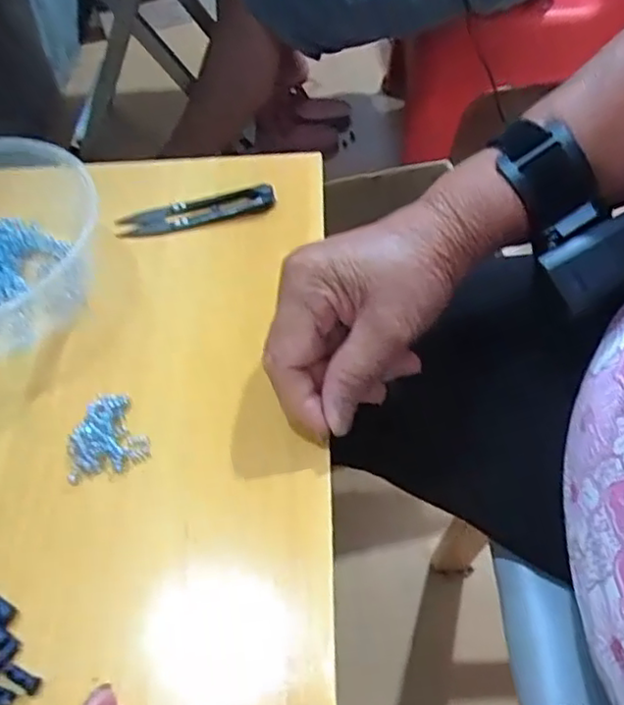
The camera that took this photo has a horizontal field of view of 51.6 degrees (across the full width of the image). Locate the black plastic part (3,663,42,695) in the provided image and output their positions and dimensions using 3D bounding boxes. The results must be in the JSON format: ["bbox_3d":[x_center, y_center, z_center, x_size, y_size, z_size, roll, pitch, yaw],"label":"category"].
[{"bbox_3d":[-0.120,0.134,0.265,0.016,0.004,0.007,17,57,16],"label":"black plastic part"}]

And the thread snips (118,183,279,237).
[{"bbox_3d":[-0.077,-0.093,0.424,0.103,0.013,0.023,-11,54,-3],"label":"thread snips"}]

